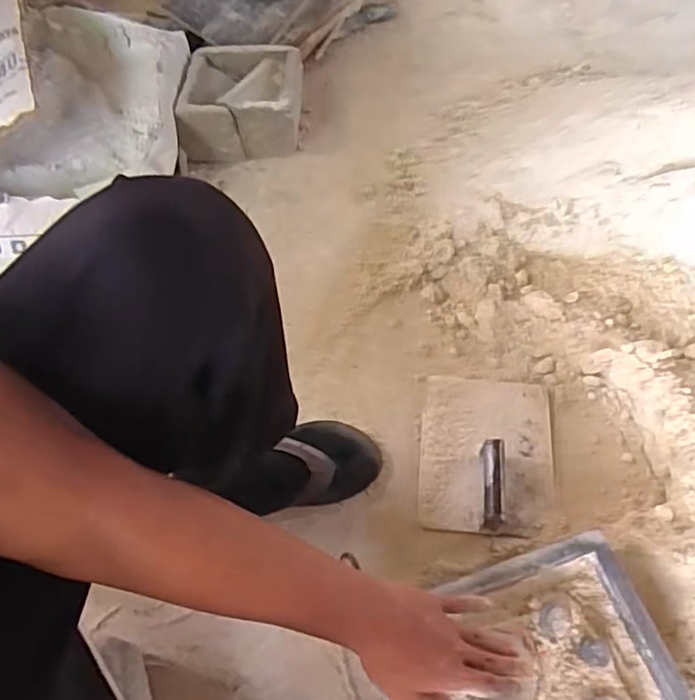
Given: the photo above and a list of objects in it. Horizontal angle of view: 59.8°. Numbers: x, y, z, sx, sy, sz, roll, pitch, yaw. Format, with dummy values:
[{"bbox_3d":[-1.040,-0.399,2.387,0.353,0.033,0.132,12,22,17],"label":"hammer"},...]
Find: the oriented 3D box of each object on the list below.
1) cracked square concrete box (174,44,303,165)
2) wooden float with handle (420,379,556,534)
[{"bbox_3d":[-0.183,-0.440,1.075,0.200,0.108,0.197,3,60,-3],"label":"cracked square concrete box"},{"bbox_3d":[0.181,0.121,0.767,0.171,0.056,0.207,5,60,2],"label":"wooden float with handle"}]

